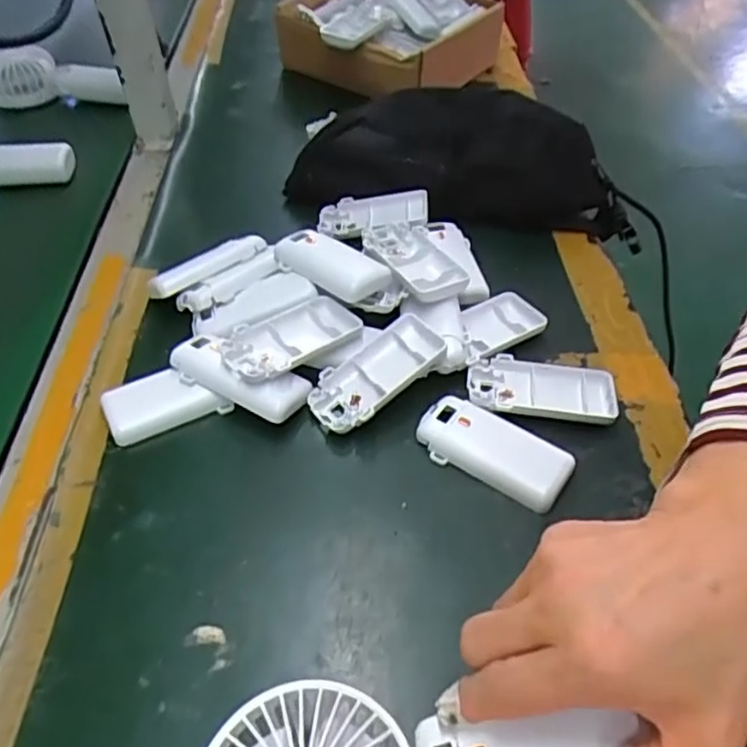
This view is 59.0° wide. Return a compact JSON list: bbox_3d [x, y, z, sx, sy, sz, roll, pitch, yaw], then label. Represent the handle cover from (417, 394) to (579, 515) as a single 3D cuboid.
[{"bbox_3d":[0.073,0.046,0.404,0.092,0.013,0.043,24,51,22],"label":"handle cover"}]

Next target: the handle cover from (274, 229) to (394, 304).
[{"bbox_3d":[-0.034,-0.080,0.486,0.091,0.018,0.043,33,55,28],"label":"handle cover"}]

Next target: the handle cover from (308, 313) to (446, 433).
[{"bbox_3d":[0.002,0.001,0.434,0.094,0.016,0.047,-39,55,-11],"label":"handle cover"}]

